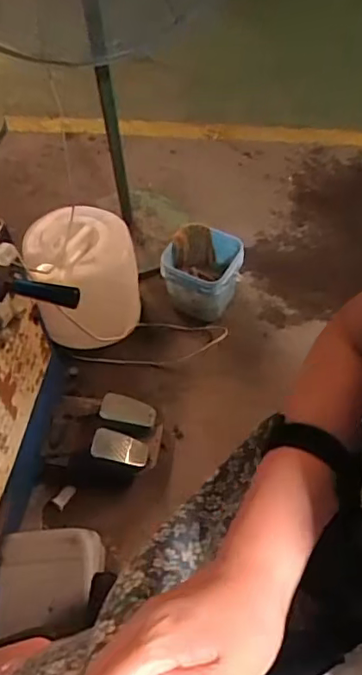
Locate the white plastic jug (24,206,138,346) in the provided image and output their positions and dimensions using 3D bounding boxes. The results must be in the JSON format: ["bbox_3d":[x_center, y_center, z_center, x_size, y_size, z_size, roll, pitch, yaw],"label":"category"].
[{"bbox_3d":[-0.269,-0.160,1.554,0.288,0.307,0.280,-8,55,-3],"label":"white plastic jug"}]

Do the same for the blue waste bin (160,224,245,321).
[{"bbox_3d":[0.063,-0.198,1.689,0.224,0.210,0.224,-1,55,2],"label":"blue waste bin"}]

